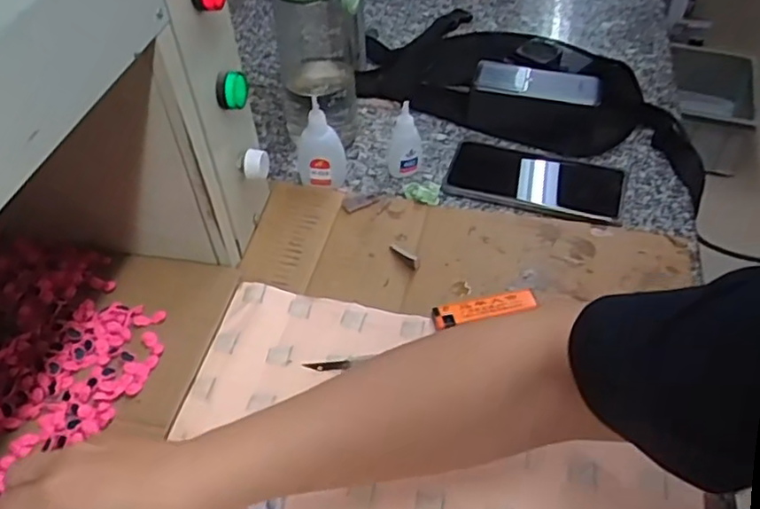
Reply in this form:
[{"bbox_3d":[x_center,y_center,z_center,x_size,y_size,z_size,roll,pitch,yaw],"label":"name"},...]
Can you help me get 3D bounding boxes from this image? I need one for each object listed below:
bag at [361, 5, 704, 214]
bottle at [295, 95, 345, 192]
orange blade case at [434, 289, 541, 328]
[{"bbox_3d":[0.173,-0.200,0.721,0.394,0.059,0.206,25,52,21],"label":"bag"},{"bbox_3d":[-0.057,-0.103,0.614,0.044,0.083,0.032,-6,47,-7],"label":"bottle"},{"bbox_3d":[0.082,0.044,0.512,0.083,0.018,0.021,-11,48,-10],"label":"orange blade case"}]

